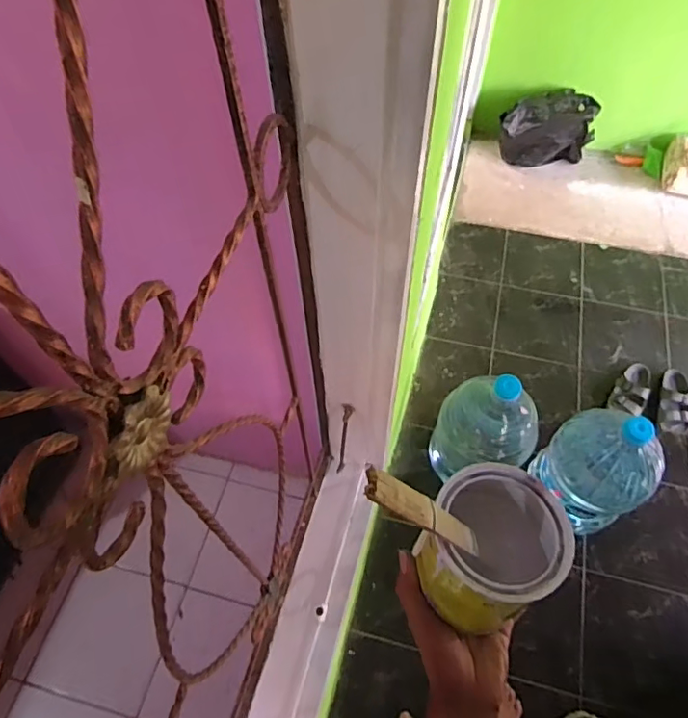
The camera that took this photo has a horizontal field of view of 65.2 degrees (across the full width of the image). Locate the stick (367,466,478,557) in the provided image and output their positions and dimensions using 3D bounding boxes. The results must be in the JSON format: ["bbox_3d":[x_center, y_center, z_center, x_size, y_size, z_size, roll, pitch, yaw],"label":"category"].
[{"bbox_3d":[0.059,0.109,0.373,0.005,0.154,0.023,-13,54,34],"label":"stick"}]

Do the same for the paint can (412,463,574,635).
[{"bbox_3d":[0.118,0.157,0.450,0.099,0.106,0.115,41,68,20],"label":"paint can"}]

